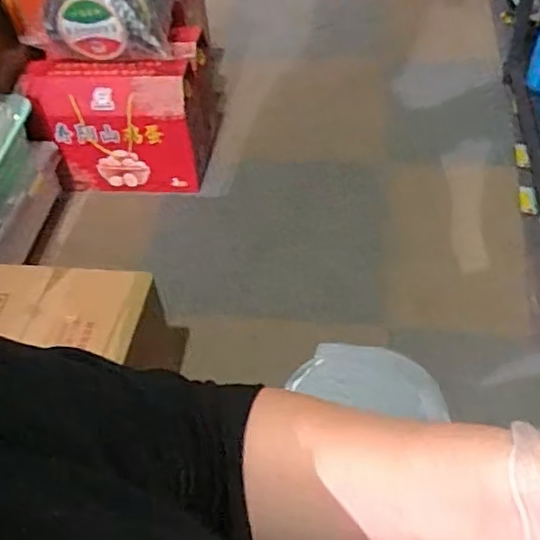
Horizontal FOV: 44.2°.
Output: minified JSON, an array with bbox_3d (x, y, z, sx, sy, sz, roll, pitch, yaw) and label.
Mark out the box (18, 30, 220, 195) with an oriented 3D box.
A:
[{"bbox_3d":[-0.315,-0.372,1.538,0.342,0.286,0.304,3,46,9],"label":"box"}]

